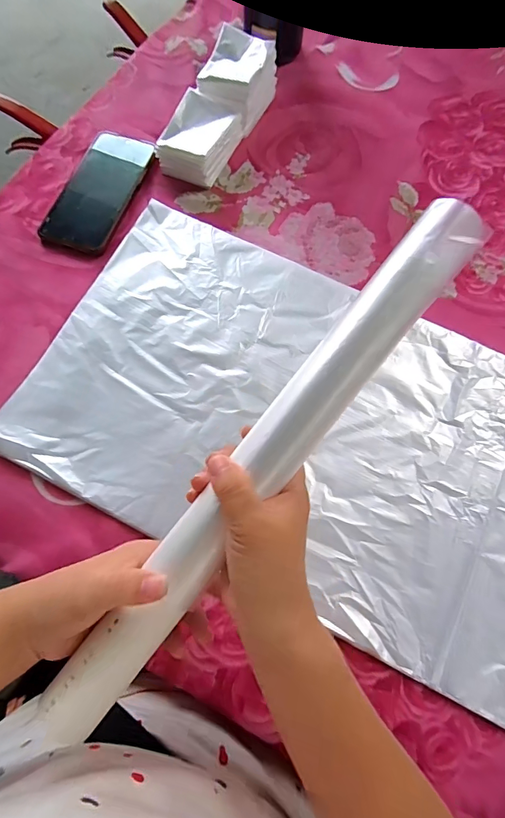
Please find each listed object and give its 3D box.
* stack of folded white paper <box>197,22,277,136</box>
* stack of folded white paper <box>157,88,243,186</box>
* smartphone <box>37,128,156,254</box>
[{"bbox_3d":[-0.019,-0.387,0.481,0.067,0.060,0.097,26,74,7],"label":"stack of folded white paper"},{"bbox_3d":[-0.062,-0.306,0.460,0.069,0.042,0.089,27,74,8],"label":"stack of folded white paper"},{"bbox_3d":[-0.174,-0.250,0.458,0.081,0.012,0.163,20,73,5],"label":"smartphone"}]

